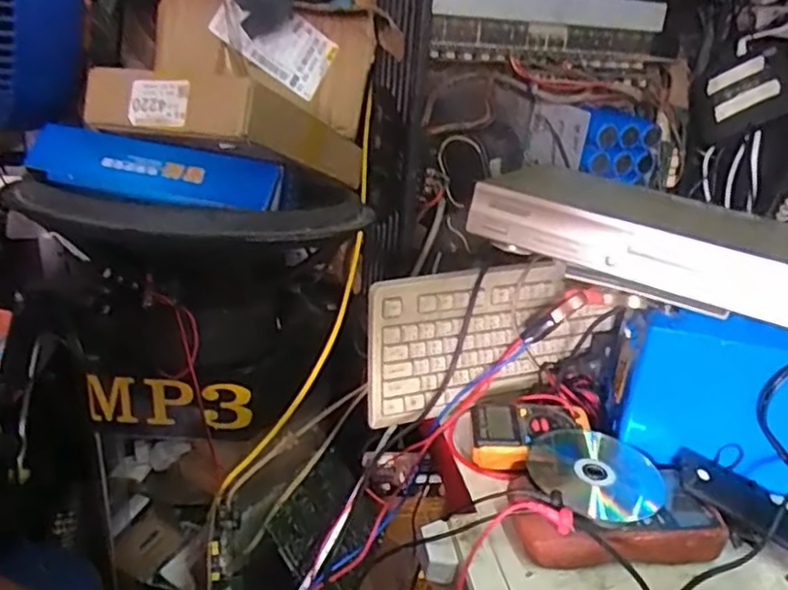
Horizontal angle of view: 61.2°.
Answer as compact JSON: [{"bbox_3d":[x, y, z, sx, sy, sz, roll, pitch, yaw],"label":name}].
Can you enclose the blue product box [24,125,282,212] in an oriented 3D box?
[{"bbox_3d":[-0.234,-0.115,0.648,0.246,0.061,0.044,9,-20,6],"label":"blue product box"}]

